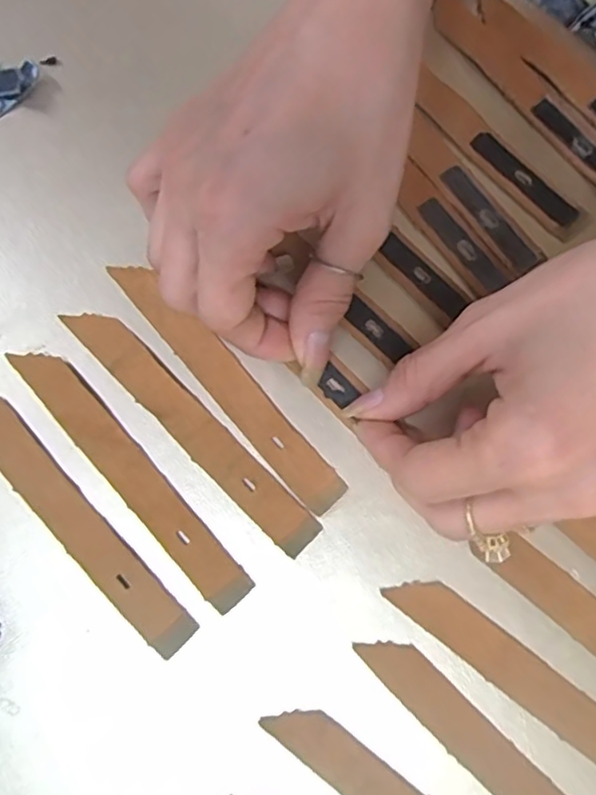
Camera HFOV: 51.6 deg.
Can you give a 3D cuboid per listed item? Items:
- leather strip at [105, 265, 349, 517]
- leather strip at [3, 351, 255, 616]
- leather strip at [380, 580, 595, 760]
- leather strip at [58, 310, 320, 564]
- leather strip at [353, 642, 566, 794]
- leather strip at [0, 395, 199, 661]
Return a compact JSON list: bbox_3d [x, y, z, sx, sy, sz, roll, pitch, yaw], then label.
[{"bbox_3d":[-0.028,-0.008,0.238,0.017,0.004,0.125,-40,81,-8],"label":"leather strip"},{"bbox_3d":[-0.064,0.027,0.230,0.016,0.004,0.124,-42,81,-9],"label":"leather strip"},{"bbox_3d":[0.087,0.103,0.215,0.124,0.004,0.016,37,80,7],"label":"leather strip"},{"bbox_3d":[-0.041,0.010,0.234,0.016,0.004,0.125,-44,81,-9],"label":"leather strip"},{"bbox_3d":[0.071,0.128,0.211,0.123,0.006,0.017,43,81,8],"label":"leather strip"},{"bbox_3d":[-0.086,0.041,0.227,0.017,0.004,0.127,-43,81,-9],"label":"leather strip"}]

